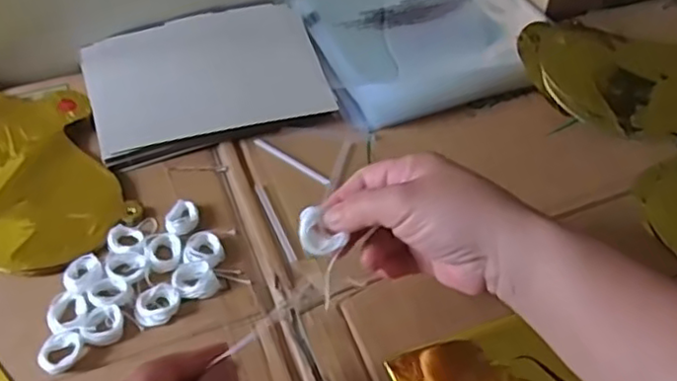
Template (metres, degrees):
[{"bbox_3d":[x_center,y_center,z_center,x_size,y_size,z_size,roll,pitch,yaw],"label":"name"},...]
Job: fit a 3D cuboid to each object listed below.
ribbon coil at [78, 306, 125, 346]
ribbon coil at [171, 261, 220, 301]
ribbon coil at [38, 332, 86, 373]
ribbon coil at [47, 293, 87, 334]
[{"bbox_3d":[-0.155,0.089,0.426,0.027,0.006,0.026,0,49,0],"label":"ribbon coil"},{"bbox_3d":[-0.099,0.062,0.449,0.027,0.006,0.029,0,49,0],"label":"ribbon coil"},{"bbox_3d":[-0.176,0.104,0.415,0.027,0.008,0.025,0,49,0],"label":"ribbon coil"},{"bbox_3d":[-0.180,0.080,0.430,0.025,0.004,0.034,-15,51,-13],"label":"ribbon coil"}]

